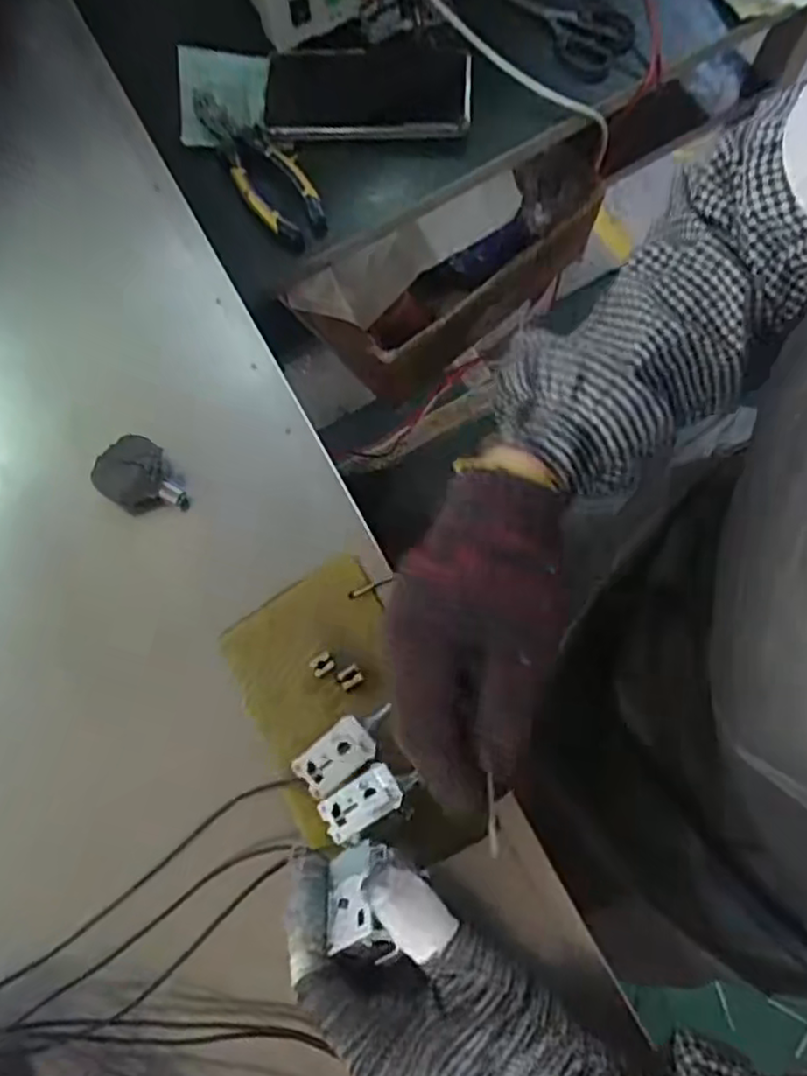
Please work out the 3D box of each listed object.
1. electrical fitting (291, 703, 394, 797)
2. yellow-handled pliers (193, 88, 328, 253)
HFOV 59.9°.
[{"bbox_3d":[-0.028,0.104,0.348,0.052,0.012,0.024,-40,78,-10],"label":"electrical fitting"},{"bbox_3d":[-0.114,-0.300,0.555,0.053,0.020,0.160,-28,76,-8],"label":"yellow-handled pliers"}]

